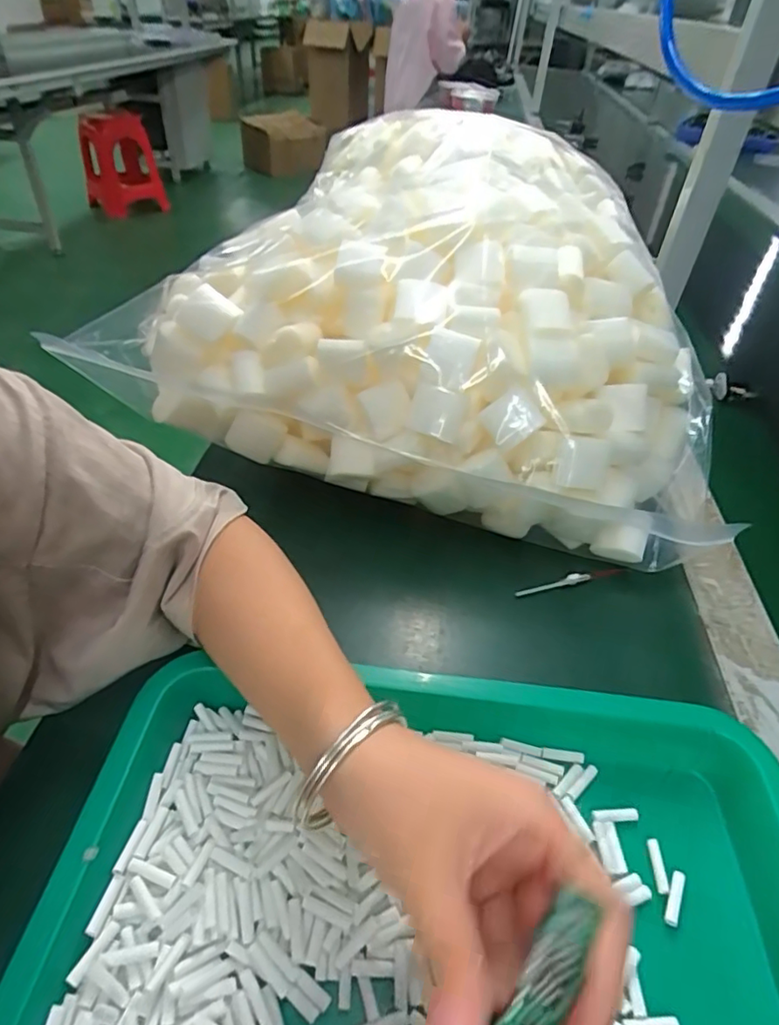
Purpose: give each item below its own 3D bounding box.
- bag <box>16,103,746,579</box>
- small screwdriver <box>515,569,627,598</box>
[{"bbox_3d":[0.043,-0.171,0.481,0.440,0.214,0.345,11,41,4],"label":"bag"},{"bbox_3d":[0.130,0.050,0.406,0.086,0.009,0.005,-8,44,-17],"label":"small screwdriver"}]

